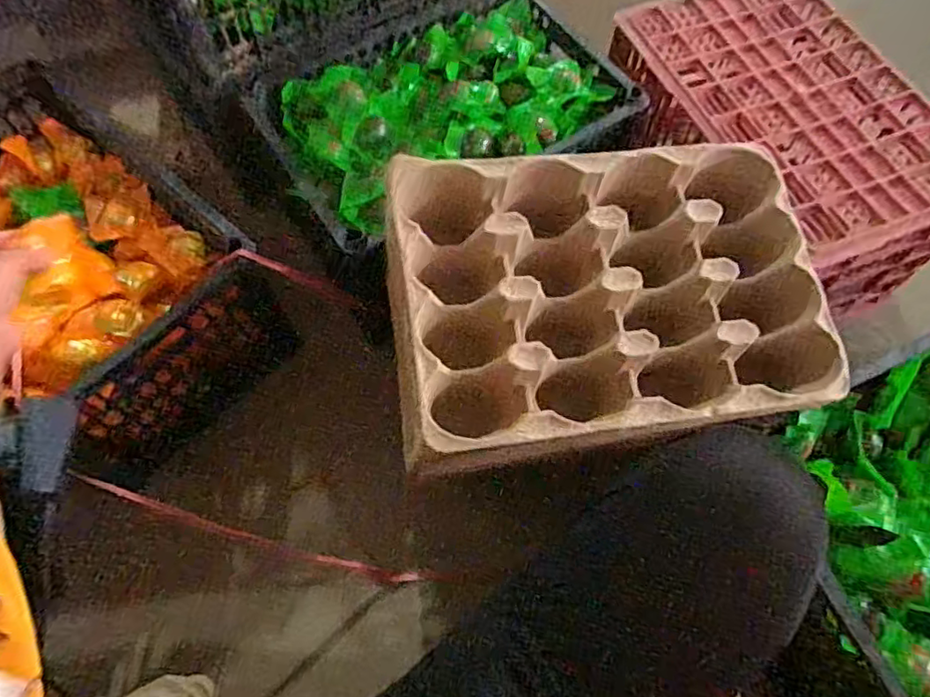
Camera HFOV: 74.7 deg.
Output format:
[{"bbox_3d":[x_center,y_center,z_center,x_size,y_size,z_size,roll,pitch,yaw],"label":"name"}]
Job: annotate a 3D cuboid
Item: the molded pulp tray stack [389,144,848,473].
[{"bbox_3d":[0.140,-0.051,0.574,0.400,0.087,0.274,-9,65,-5],"label":"molded pulp tray stack"}]

